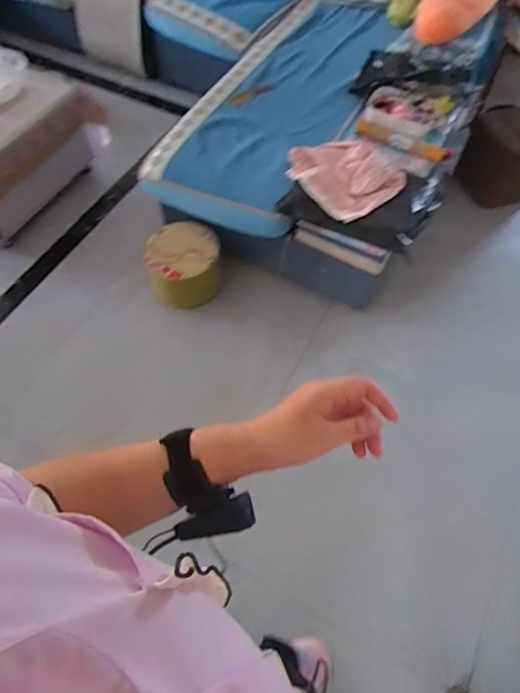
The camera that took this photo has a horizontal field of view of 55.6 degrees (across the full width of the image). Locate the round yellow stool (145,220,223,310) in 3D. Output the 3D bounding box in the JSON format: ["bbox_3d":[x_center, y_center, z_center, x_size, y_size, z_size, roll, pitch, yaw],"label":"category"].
[{"bbox_3d":[-0.290,-0.323,1.934,0.273,0.216,0.265,4,60,1],"label":"round yellow stool"}]

